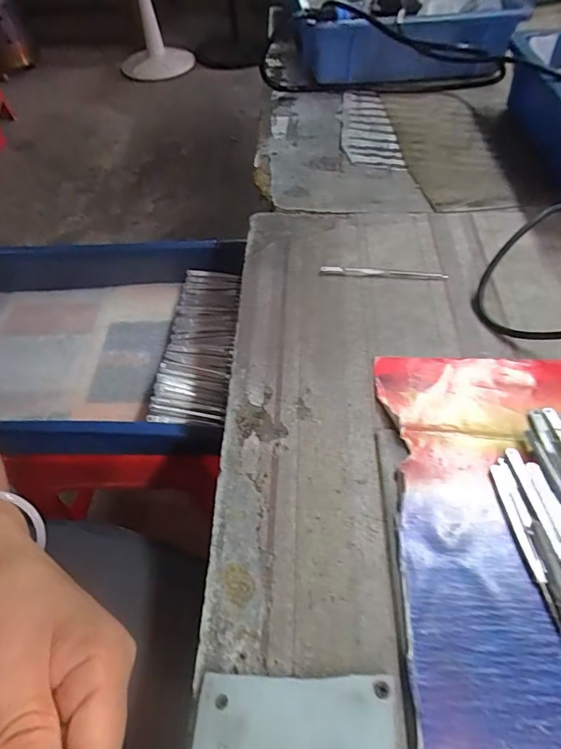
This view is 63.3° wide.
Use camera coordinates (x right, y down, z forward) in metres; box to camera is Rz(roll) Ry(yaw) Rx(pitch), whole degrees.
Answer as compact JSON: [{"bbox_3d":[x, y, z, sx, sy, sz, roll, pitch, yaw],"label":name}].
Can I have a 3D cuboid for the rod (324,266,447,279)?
[{"bbox_3d":[0.092,-0.092,0.405,0.111,0.004,0.006,3,54,5],"label":"rod"}]

